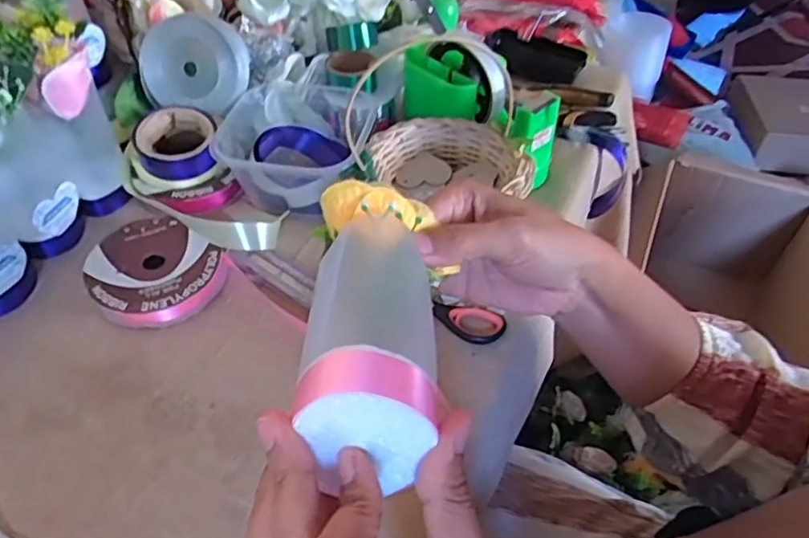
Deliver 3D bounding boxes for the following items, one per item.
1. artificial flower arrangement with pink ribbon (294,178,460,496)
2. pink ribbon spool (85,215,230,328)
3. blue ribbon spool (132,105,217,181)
[{"bbox_3d":[-0.013,0.015,0.260,0.048,0.042,0.144,0,37,-2],"label":"artificial flower arrangement with pink ribbon"},{"bbox_3d":[-0.185,0.003,0.452,0.092,0.029,0.082,23,49,20],"label":"pink ribbon spool"},{"bbox_3d":[-0.182,-0.103,0.495,0.062,0.030,0.070,-6,46,-8],"label":"blue ribbon spool"}]

